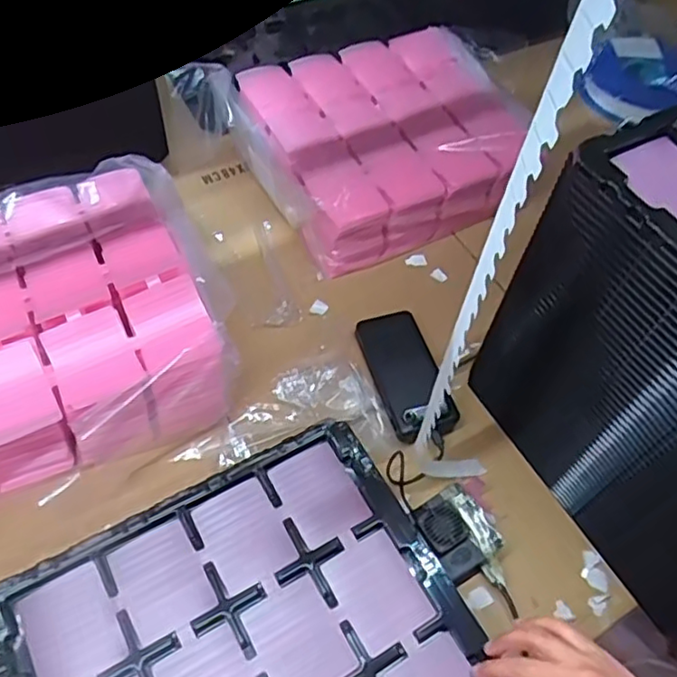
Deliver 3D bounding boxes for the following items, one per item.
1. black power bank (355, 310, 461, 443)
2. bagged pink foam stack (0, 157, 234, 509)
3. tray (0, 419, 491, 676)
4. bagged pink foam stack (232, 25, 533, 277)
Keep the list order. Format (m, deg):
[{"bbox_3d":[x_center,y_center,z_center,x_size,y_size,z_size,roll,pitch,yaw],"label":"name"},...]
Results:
[{"bbox_3d":[0.078,0.038,0.754,0.075,0.017,0.162,-14,58,-14],"label":"black power bank"},{"bbox_3d":[-0.325,-0.011,0.699,0.381,0.115,0.330,-23,61,-19],"label":"bagged pink foam stack"},{"bbox_3d":[-0.070,0.271,0.536,0.366,0.024,0.330,-24,61,-19],"label":"tray"},{"bbox_3d":[0.063,-0.281,0.917,0.358,0.109,0.316,-22,60,-18],"label":"bagged pink foam stack"}]

